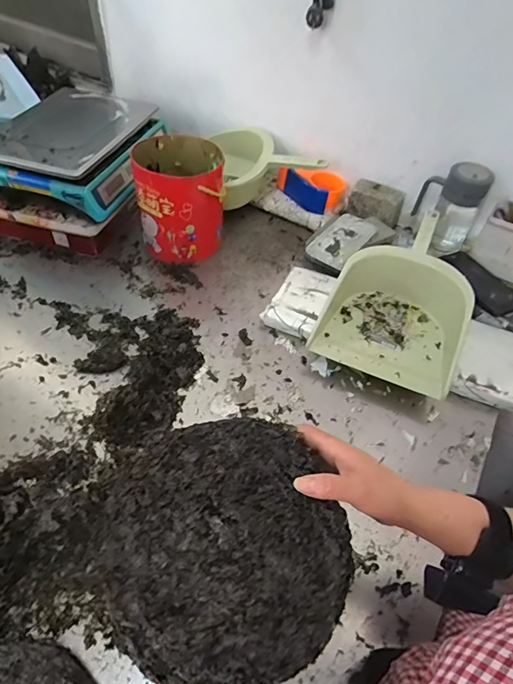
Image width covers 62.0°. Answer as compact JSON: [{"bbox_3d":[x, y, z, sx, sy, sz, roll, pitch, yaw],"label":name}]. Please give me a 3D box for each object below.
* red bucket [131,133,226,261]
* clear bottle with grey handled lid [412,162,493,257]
[{"bbox_3d":[-0.148,-0.275,0.839,0.156,0.177,0.170,3,48,-3],"label":"red bucket"},{"bbox_3d":[0.378,-0.272,0.844,0.120,0.169,0.090,25,51,16],"label":"clear bottle with grey handled lid"}]

